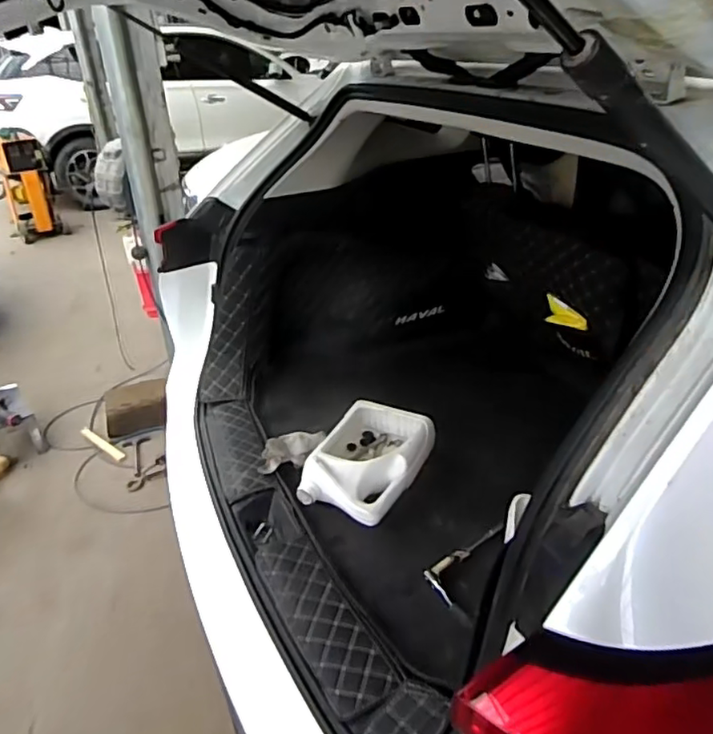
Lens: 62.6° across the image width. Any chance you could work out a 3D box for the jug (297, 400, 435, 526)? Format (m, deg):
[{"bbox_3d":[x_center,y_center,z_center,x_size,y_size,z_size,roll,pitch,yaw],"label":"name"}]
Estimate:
[{"bbox_3d":[0.023,0.199,1.272,0.226,0.093,0.301,13,33,24],"label":"jug"}]

